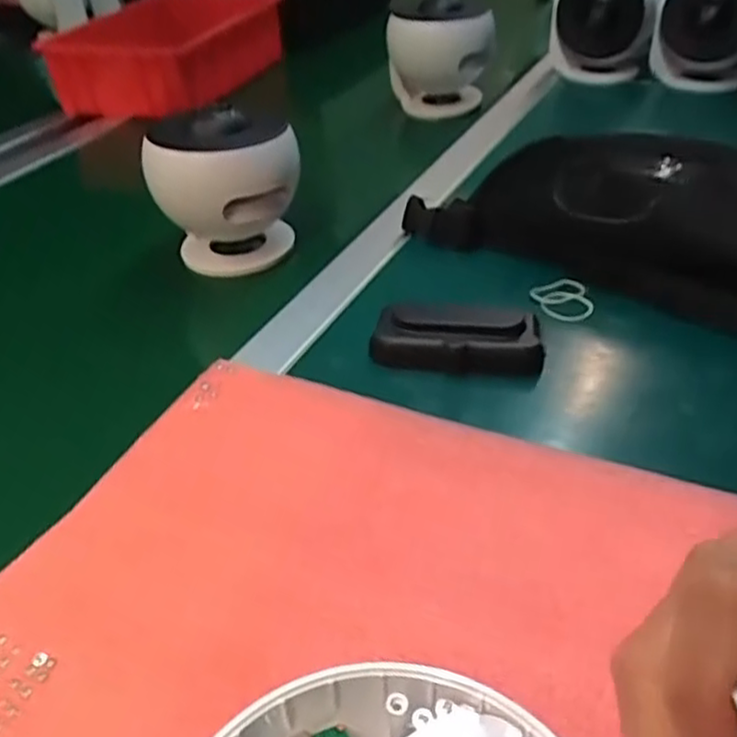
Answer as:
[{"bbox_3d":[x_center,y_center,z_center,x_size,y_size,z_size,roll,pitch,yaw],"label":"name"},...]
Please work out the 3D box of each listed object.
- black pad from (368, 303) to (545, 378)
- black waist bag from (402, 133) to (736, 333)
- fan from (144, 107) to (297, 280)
[{"bbox_3d":[0.056,-0.020,0.464,0.107,0.029,0.037,1,37,5],"label":"black pad"},{"bbox_3d":[0.203,-0.110,0.519,0.357,0.098,0.091,24,45,30],"label":"black waist bag"},{"bbox_3d":[-0.112,-0.141,0.575,0.100,0.120,0.083,9,39,15],"label":"fan"}]

